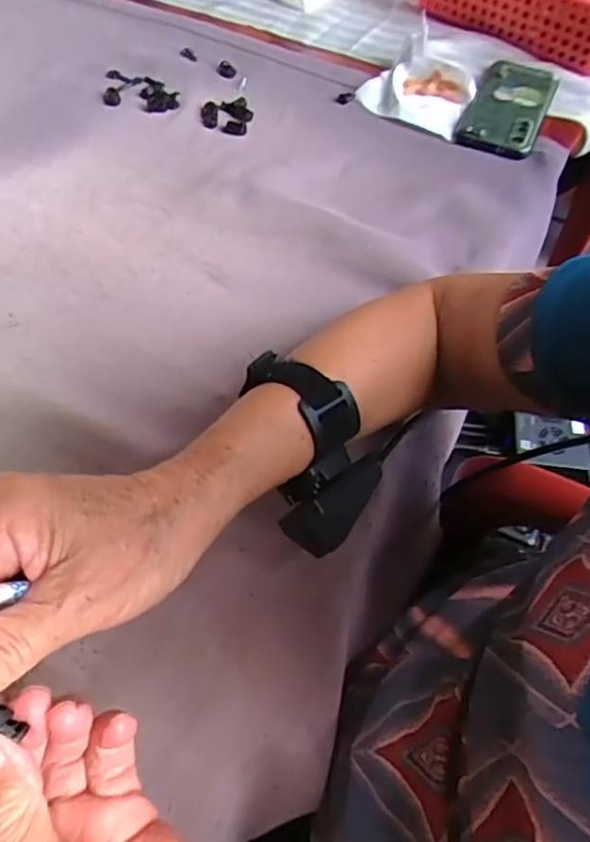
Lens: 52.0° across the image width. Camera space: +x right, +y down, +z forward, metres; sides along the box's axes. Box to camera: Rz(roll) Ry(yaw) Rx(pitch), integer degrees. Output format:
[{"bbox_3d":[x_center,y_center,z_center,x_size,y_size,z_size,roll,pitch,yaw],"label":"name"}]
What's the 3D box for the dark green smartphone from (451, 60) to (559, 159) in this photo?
[{"bbox_3d":[0.225,-0.334,0.632,0.076,0.010,0.177,19,58,15],"label":"dark green smartphone"}]

